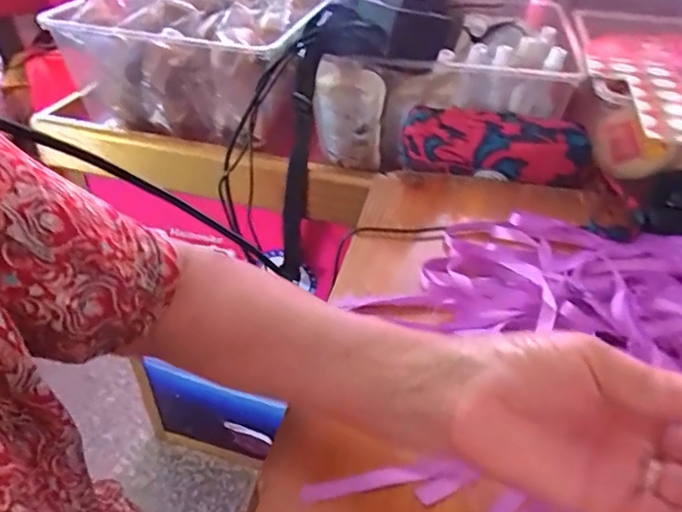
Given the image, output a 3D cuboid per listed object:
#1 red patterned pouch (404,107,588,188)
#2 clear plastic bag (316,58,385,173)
[{"bbox_3d":[0.155,-0.104,0.559,0.183,0.069,0.045,10,40,10],"label":"red patterned pouch"},{"bbox_3d":[0.008,-0.159,0.627,0.081,0.127,0.021,10,40,11],"label":"clear plastic bag"}]

